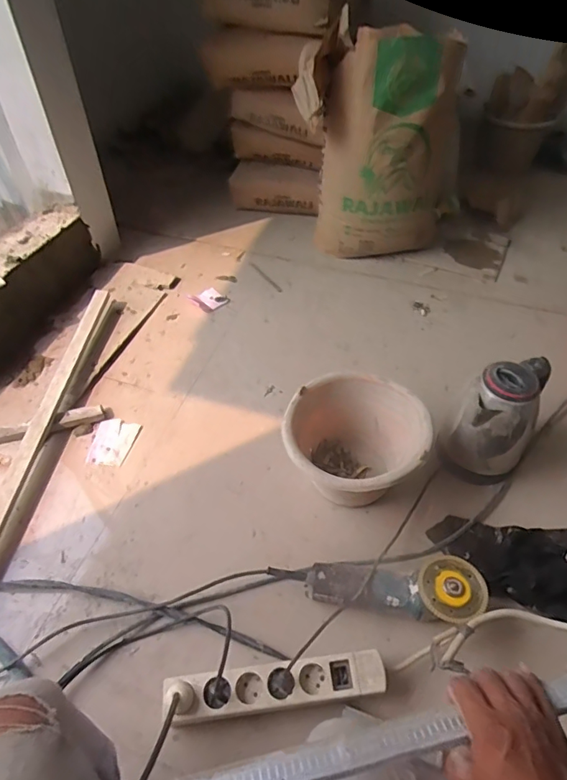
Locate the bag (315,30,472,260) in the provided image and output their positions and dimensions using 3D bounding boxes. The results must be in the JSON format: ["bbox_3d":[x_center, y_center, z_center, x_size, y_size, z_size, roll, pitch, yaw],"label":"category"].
[{"bbox_3d":[0.292,-0.580,1.225,0.380,0.528,0.185,1,48,1],"label":"bag"}]

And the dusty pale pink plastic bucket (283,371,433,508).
[{"bbox_3d":[0.125,0.101,0.872,0.240,0.174,0.223,0,48,0],"label":"dusty pale pink plastic bucket"}]

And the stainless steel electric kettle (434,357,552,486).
[{"bbox_3d":[0.397,0.055,0.880,0.142,0.218,0.168,36,61,20],"label":"stainless steel electric kettle"}]

